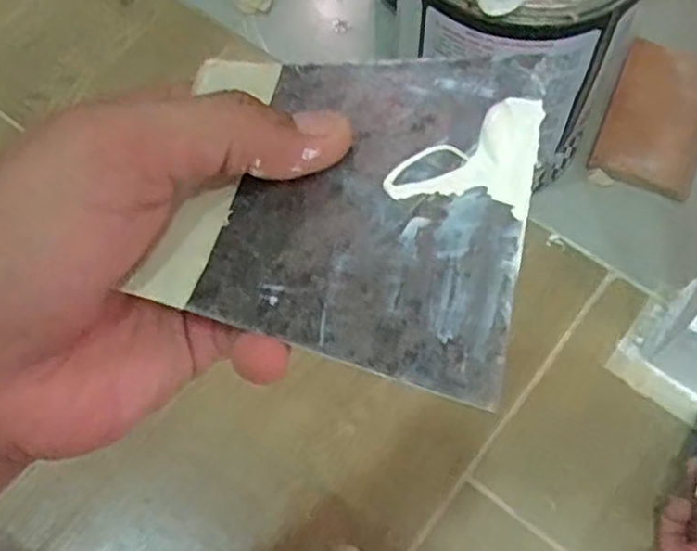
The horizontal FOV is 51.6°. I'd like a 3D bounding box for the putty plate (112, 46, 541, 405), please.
[{"bbox_3d":[0.000,-0.022,0.189,0.090,0.004,0.102,8,59,13],"label":"putty plate"}]

